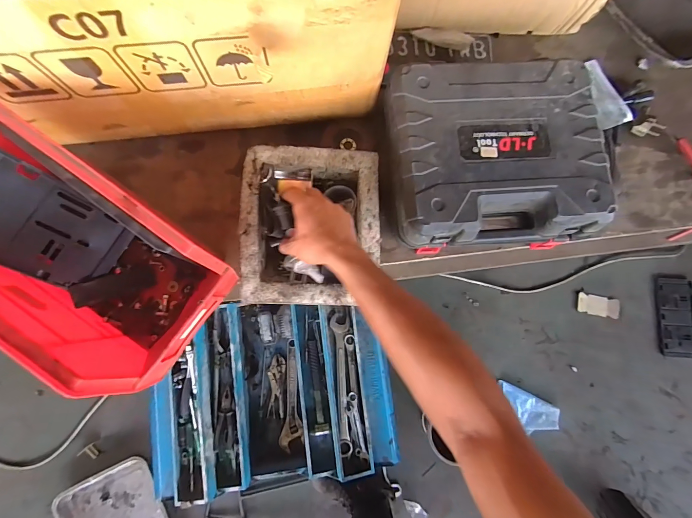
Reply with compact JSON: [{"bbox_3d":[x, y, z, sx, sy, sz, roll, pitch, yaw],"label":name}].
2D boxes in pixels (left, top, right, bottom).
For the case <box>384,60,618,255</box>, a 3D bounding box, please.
[{"bbox_3d":[0.231,-0.162,0.531,0.318,0.090,0.275,-2,82,-4],"label":"case"}]

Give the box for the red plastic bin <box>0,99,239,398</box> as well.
[{"bbox_3d":[-0.366,-0.011,0.453,0.368,0.170,0.205,36,81,2],"label":"red plastic bin"}]

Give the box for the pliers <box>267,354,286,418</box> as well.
[{"bbox_3d":[-0.233,0.424,1.107,0.056,0.015,0.196,2,81,-3],"label":"pliers"}]

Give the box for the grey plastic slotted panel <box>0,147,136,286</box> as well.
[{"bbox_3d":[-0.453,-0.068,0.433,0.284,0.023,0.134,37,79,-39],"label":"grey plastic slotted panel"}]

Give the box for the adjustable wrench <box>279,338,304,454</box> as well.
[{"bbox_3d":[-0.184,0.448,1.099,0.073,0.021,0.347,-2,82,-4],"label":"adjustable wrench"}]

